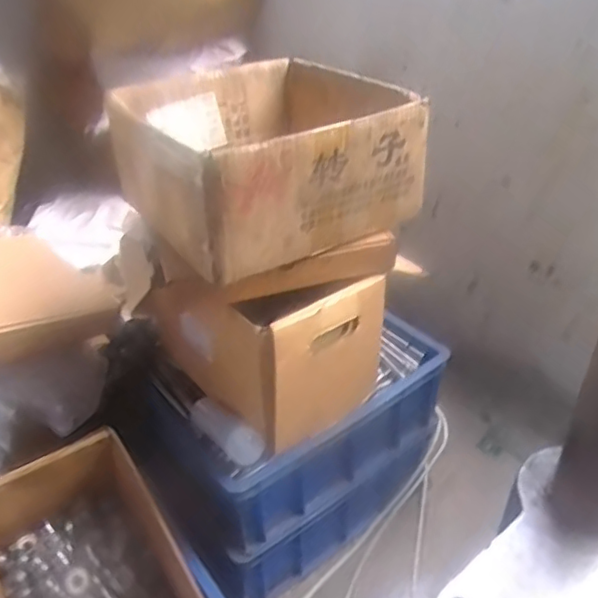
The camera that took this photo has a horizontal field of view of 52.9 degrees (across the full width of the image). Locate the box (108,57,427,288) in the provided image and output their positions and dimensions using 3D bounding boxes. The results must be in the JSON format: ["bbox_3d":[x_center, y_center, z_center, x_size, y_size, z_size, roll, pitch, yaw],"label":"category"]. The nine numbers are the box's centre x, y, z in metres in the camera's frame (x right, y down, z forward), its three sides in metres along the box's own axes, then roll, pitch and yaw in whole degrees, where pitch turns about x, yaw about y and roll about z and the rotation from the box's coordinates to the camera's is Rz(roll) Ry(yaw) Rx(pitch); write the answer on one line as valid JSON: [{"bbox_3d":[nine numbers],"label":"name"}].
[{"bbox_3d":[-0.044,-0.174,0.717,0.289,0.134,0.296,-20,39,-24],"label":"box"}]

